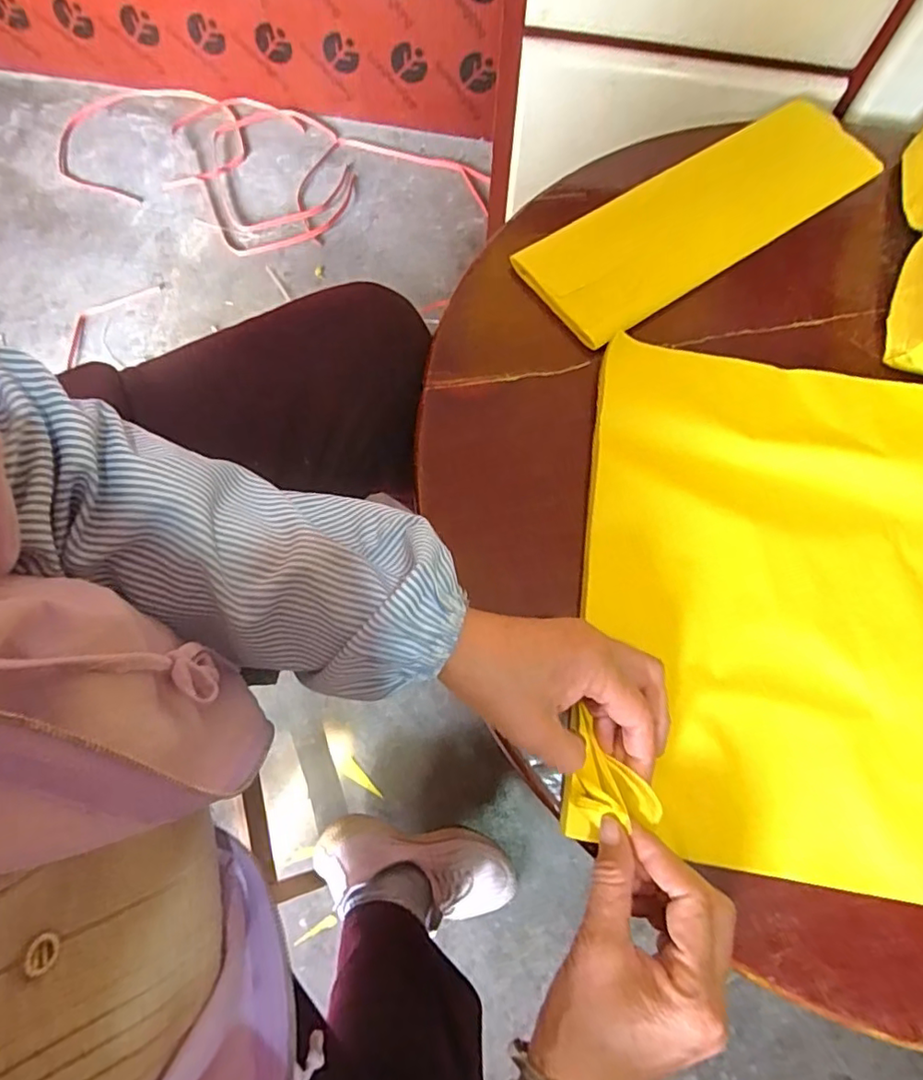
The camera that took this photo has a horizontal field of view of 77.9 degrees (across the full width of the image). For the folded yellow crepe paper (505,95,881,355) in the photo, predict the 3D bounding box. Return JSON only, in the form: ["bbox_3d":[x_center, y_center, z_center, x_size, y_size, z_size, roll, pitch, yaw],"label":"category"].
[{"bbox_3d":[0.220,-0.295,0.506,0.366,0.016,0.111,-35,76,-12],"label":"folded yellow crepe paper"}]

